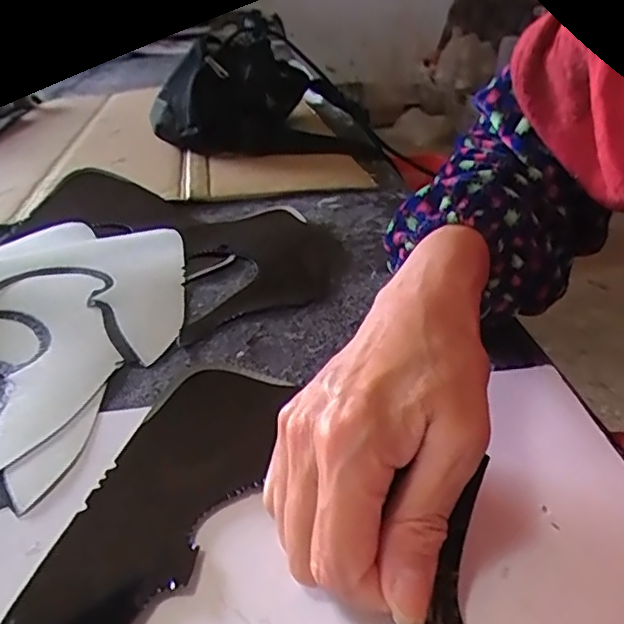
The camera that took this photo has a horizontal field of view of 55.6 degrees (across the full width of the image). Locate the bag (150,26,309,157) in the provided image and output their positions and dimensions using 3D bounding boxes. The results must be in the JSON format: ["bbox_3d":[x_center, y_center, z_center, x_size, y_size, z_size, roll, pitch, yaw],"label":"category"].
[{"bbox_3d":[-0.097,-0.261,0.723,0.111,0.128,0.229,6,31,19],"label":"bag"}]

